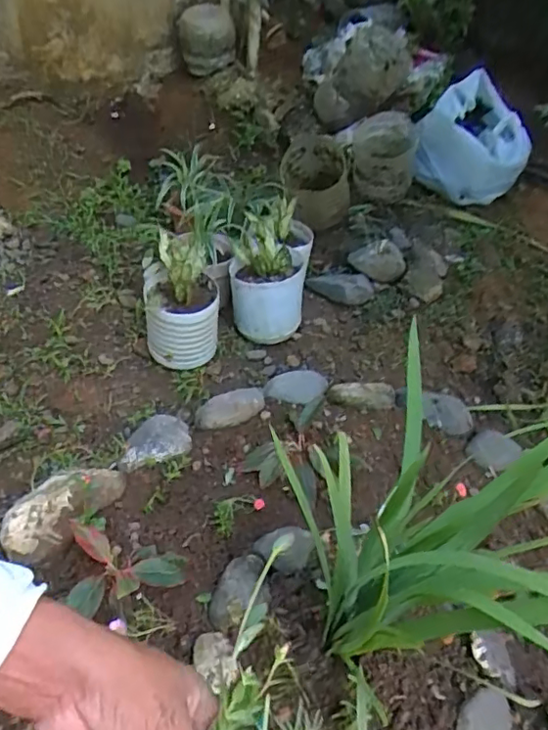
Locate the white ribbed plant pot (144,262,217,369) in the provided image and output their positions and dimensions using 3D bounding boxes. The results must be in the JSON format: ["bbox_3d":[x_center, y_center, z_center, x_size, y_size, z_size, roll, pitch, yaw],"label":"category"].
[{"bbox_3d":[-0.197,-0.103,1.227,0.157,0.165,0.161,-1,47,-6],"label":"white ribbed plant pot"}]

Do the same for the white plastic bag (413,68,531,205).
[{"bbox_3d":[0.555,-0.621,1.584,0.308,0.266,0.203,20,46,11],"label":"white plastic bag"}]

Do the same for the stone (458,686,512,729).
[{"bbox_3d":[0.266,0.453,0.720,0.065,0.037,0.085,17,46,9],"label":"stone"}]

